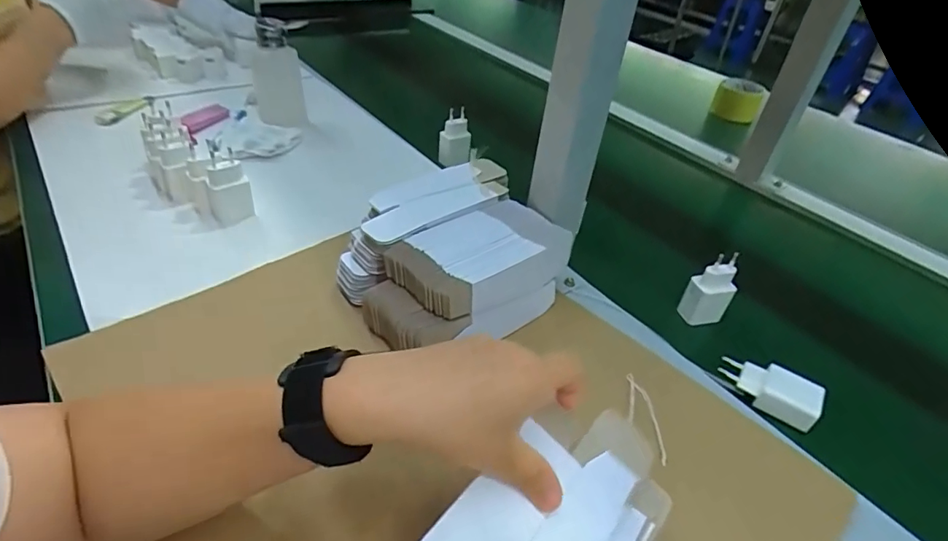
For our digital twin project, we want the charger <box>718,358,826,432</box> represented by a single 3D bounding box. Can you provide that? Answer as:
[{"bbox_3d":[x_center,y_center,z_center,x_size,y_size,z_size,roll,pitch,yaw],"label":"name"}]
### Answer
[{"bbox_3d":[0.258,0.102,0.448,0.079,0.020,0.039,31,45,27],"label":"charger"}]

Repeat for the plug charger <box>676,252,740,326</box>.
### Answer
[{"bbox_3d":[0.234,0.021,0.508,0.039,0.071,0.025,0,39,-8],"label":"plug charger"}]

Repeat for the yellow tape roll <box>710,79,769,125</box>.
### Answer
[{"bbox_3d":[0.517,-0.329,1.005,0.083,0.064,0.082,26,42,22],"label":"yellow tape roll"}]

